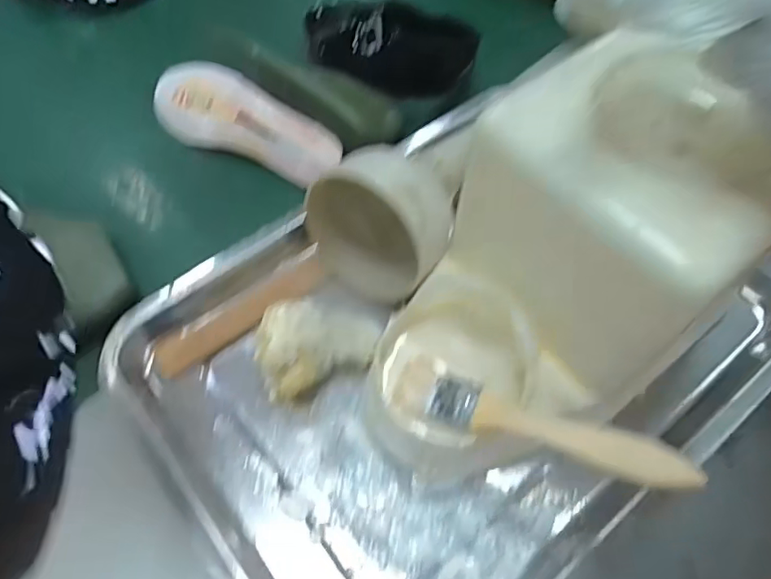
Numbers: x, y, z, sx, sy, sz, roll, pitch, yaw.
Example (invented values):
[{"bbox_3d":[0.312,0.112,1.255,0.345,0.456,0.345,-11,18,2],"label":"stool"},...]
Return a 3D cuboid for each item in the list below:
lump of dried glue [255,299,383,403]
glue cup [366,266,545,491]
[{"bbox_3d":[-0.043,0.031,0.359,0.077,0.037,0.058,-17,62,-9],"label":"lump of dried glue"},{"bbox_3d":[0.039,0.055,0.320,0.092,0.075,0.095,0,60,0],"label":"glue cup"}]

